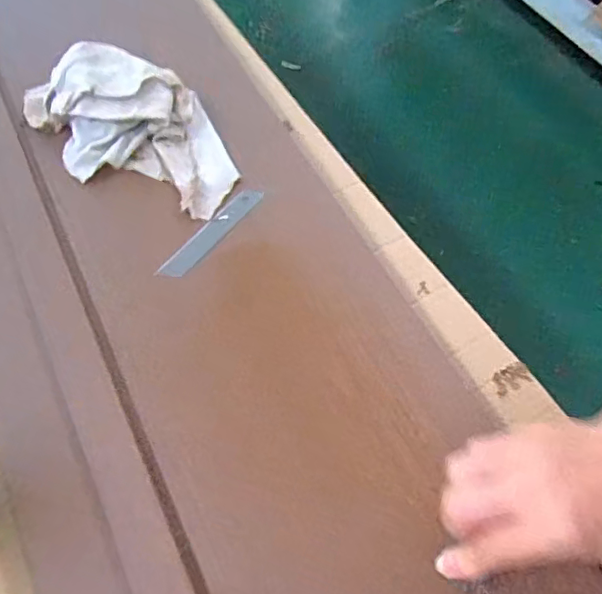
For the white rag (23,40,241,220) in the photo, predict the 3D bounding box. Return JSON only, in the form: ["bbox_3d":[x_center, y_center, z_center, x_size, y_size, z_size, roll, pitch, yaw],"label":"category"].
[{"bbox_3d":[-0.144,-0.144,0.465,0.203,0.050,0.103,20,62,12],"label":"white rag"}]

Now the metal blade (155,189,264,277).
[{"bbox_3d":[-0.068,-0.049,0.439,0.017,0.004,0.100,38,68,9],"label":"metal blade"}]

